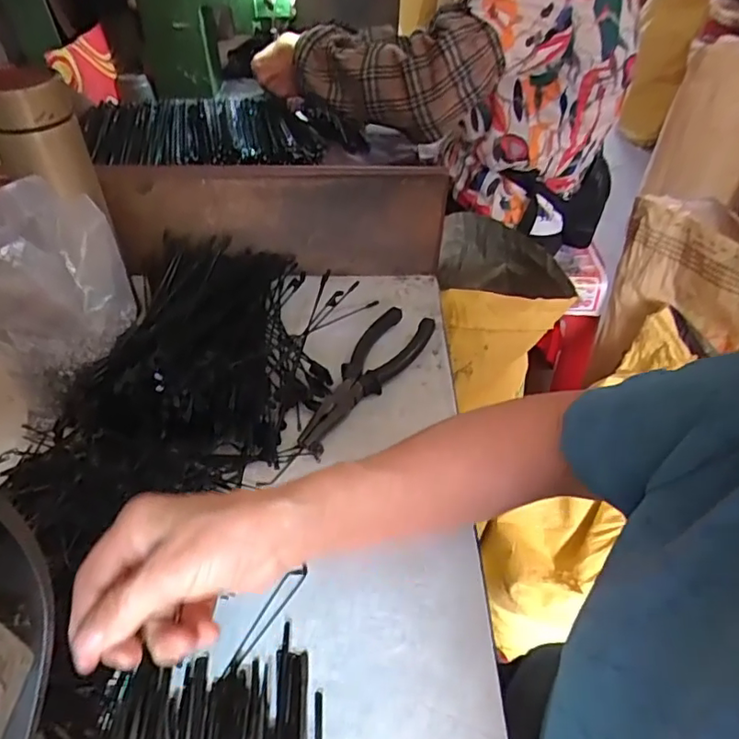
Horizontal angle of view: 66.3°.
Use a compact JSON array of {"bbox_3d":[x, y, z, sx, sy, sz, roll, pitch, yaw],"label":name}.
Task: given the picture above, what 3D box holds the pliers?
[{"bbox_3d":[-0.009,-0.001,0.502,0.053,0.020,0.177,27,49,25],"label":"pliers"}]

